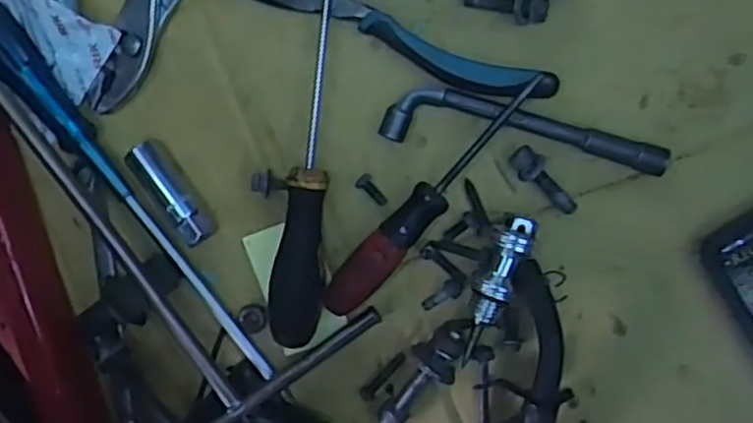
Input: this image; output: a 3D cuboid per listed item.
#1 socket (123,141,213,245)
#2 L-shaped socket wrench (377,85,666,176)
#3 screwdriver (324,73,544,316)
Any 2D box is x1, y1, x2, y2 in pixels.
[{"bbox_3d":[-0.117,-0.011,0.418,0.018,0.024,0.063,-34,90,10],"label":"socket"},{"bbox_3d":[0.077,-0.044,0.387,0.147,0.011,0.029,8,97,7],"label":"L-shaped socket wrench"},{"bbox_3d":[0.029,-0.006,0.393,0.022,0.022,0.161,42,100,2],"label":"screwdriver"}]

